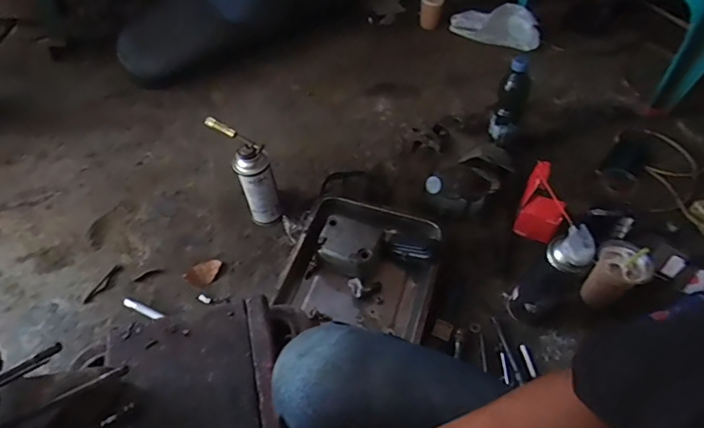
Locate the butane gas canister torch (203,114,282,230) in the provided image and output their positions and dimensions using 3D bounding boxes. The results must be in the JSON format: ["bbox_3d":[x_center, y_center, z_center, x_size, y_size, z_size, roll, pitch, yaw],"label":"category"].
[{"bbox_3d":[-0.201,-0.067,0.918,0.125,0.242,0.062,37,55,22],"label":"butane gas canister torch"}]

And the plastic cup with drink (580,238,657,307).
[{"bbox_3d":[0.455,0.105,0.820,0.085,0.105,0.085,-28,58,-27],"label":"plastic cup with drink"}]

